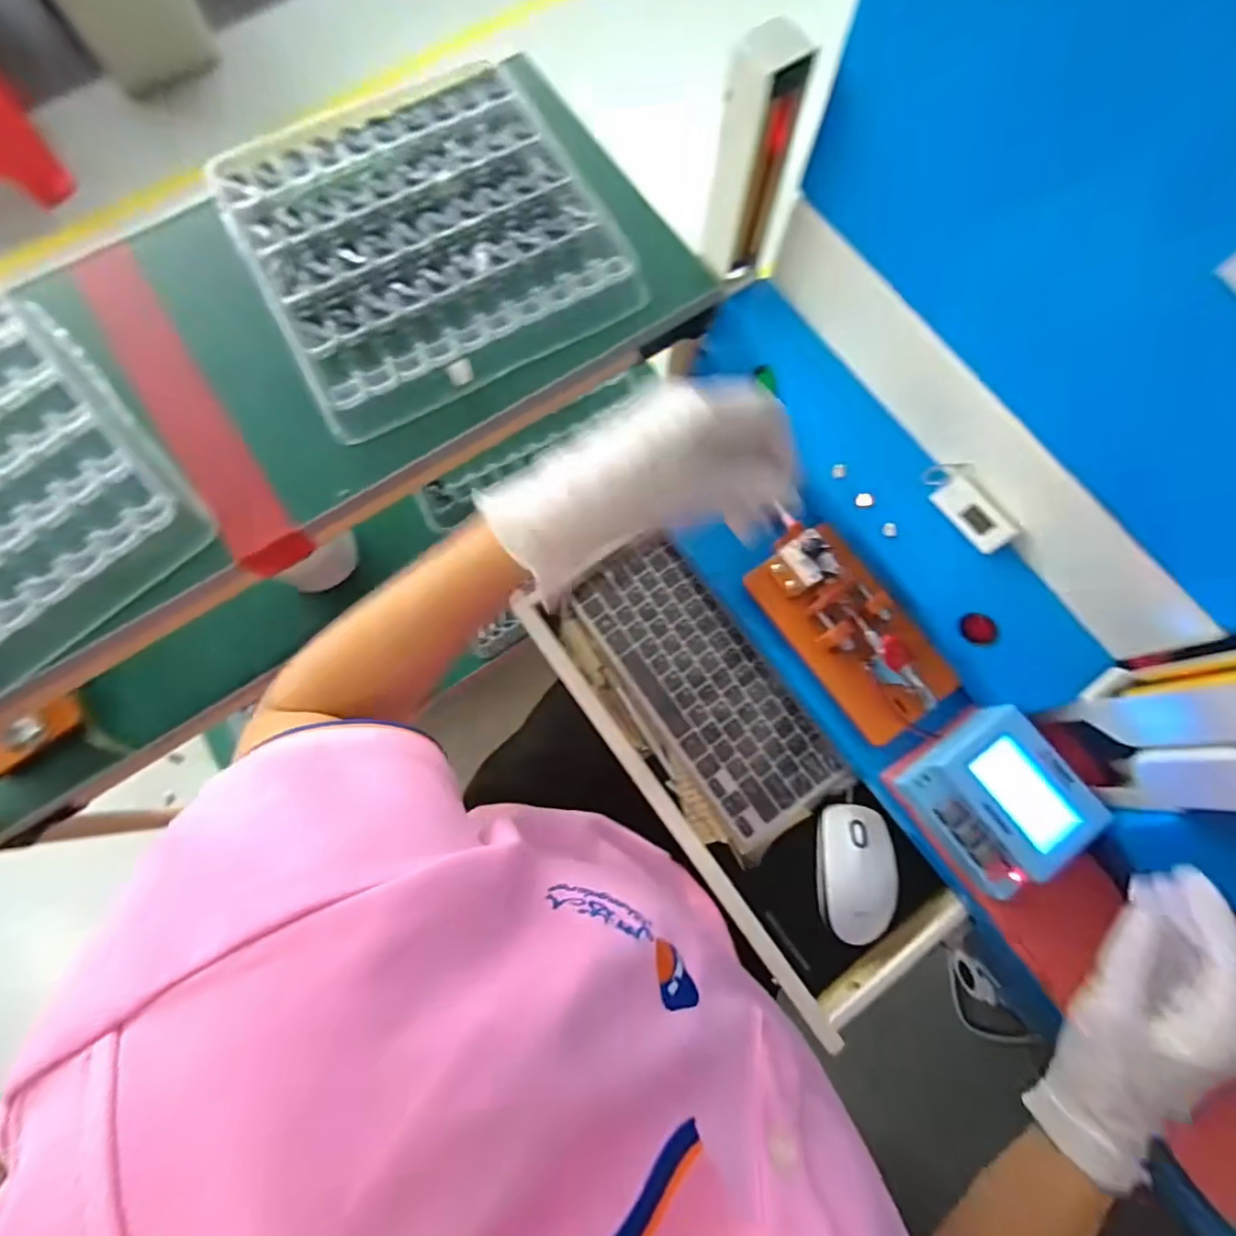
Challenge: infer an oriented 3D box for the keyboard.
[{"bbox_3d":[0.076,0.056,0.542,0.109,0.016,0.273,-33,79,-9],"label":"keyboard"}]

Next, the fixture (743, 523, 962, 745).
[{"bbox_3d":[0.187,0.005,0.470,0.088,0.039,0.173,-34,79,-9],"label":"fixture"}]

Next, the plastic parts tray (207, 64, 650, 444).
[{"bbox_3d":[-0.151,-0.293,0.457,0.244,0.032,0.255,-31,79,-9],"label":"plastic parts tray"}]

